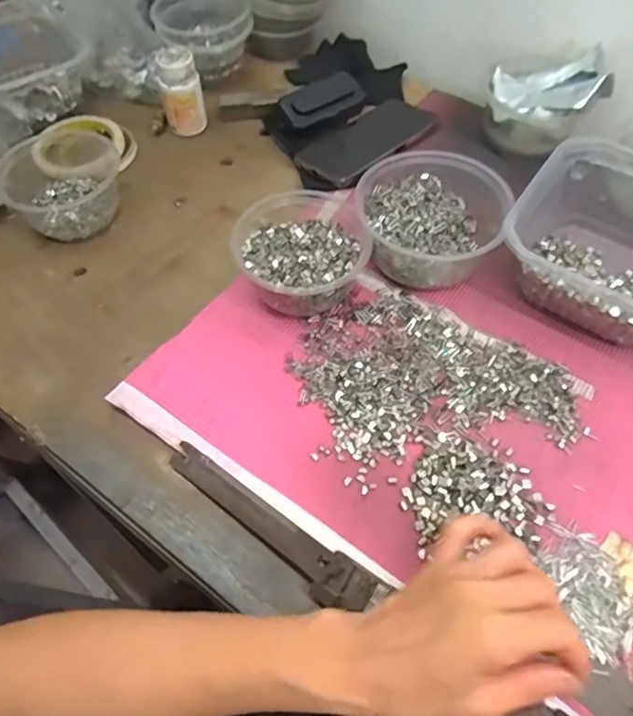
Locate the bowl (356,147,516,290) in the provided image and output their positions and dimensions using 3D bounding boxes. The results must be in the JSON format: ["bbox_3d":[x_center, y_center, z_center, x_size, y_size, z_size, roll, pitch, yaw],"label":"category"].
[{"bbox_3d":[0.106,-0.131,0.528,0.128,0.065,0.126,-1,58,2],"label":"bowl"}]

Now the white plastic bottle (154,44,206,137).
[{"bbox_3d":[-0.152,-0.296,0.649,0.046,0.085,0.040,-15,59,-7],"label":"white plastic bottle"}]

